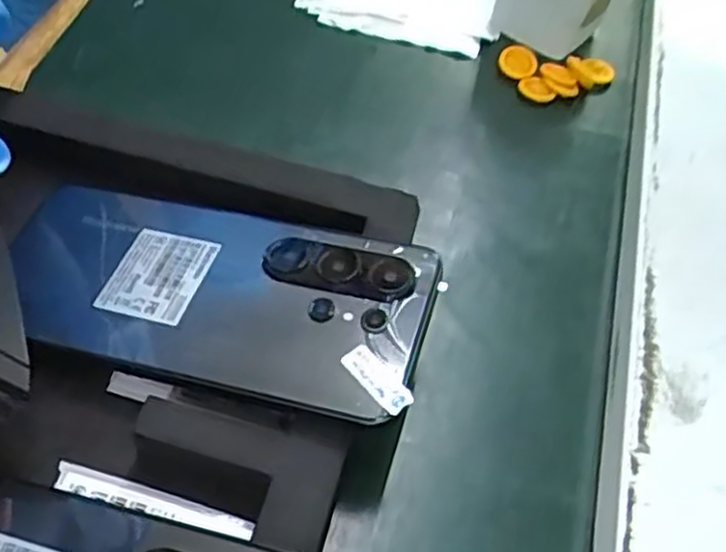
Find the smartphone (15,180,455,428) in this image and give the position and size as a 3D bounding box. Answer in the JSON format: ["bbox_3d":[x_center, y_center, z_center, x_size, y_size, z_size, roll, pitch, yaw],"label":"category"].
[{"bbox_3d":[-0.058,0.004,0.280,0.163,0.013,0.075,17,55,4],"label":"smartphone"}]

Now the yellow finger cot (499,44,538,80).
[{"bbox_3d":[0.087,-0.120,0.419,0.022,0.004,0.020,34,85,13],"label":"yellow finger cot"}]

